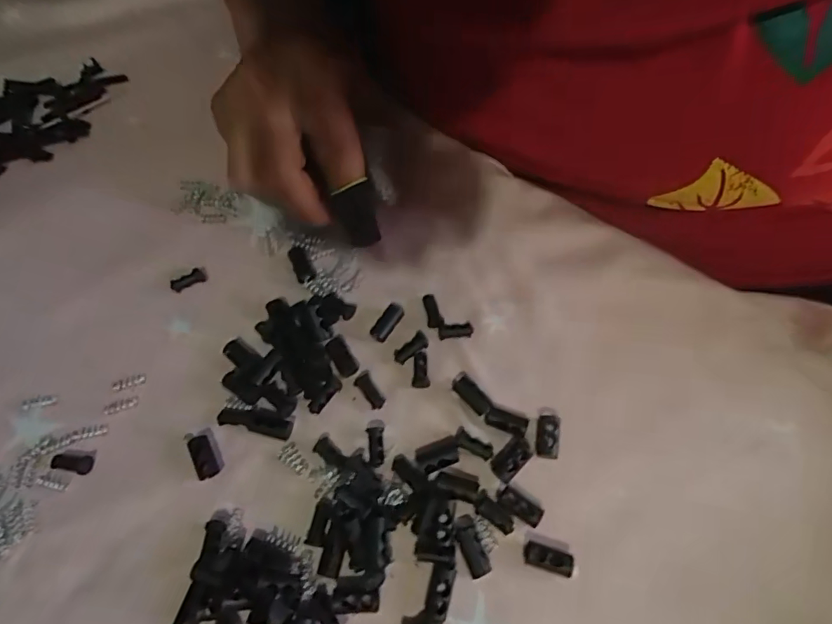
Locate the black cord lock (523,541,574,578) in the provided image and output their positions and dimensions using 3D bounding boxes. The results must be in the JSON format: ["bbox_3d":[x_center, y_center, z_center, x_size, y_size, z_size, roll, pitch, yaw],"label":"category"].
[{"bbox_3d":[0.053,0.098,0.194,0.019,0.004,0.008,11,66,21],"label":"black cord lock"}]

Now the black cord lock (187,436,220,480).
[{"bbox_3d":[-0.095,0.064,0.217,0.009,0.005,0.019,-25,67,-9],"label":"black cord lock"}]

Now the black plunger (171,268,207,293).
[{"bbox_3d":[-0.118,-0.016,0.253,0.018,0.009,0.006,-23,67,-8],"label":"black plunger"}]

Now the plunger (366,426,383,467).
[{"bbox_3d":[-0.018,0.060,0.217,0.007,0.006,0.017,-7,66,-1],"label":"plunger"}]

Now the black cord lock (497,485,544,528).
[{"bbox_3d":[0.043,0.081,0.204,0.018,0.007,0.009,31,70,15],"label":"black cord lock"}]

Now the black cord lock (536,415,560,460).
[{"bbox_3d":[0.058,0.055,0.214,0.009,0.005,0.019,9,66,6],"label":"black cord lock"}]

